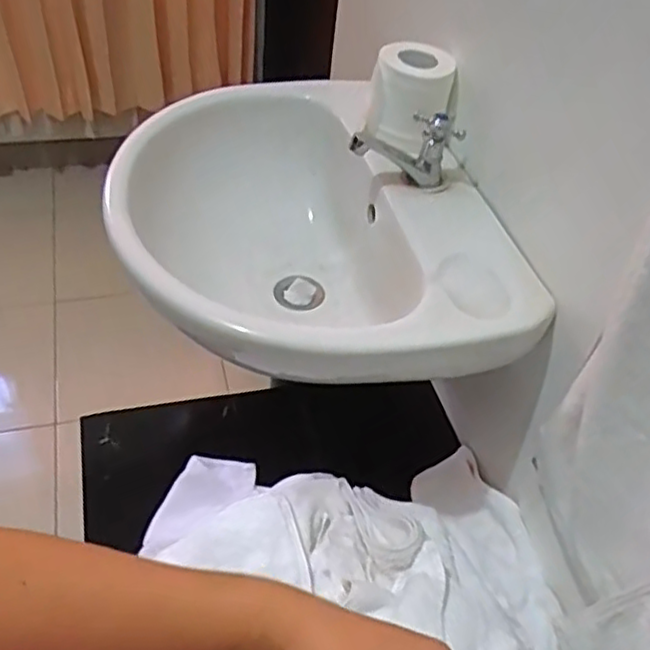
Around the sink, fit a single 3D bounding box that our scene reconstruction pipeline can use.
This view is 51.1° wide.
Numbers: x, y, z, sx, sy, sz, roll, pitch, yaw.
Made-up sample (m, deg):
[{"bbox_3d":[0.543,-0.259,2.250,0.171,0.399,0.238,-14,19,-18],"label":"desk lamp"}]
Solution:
[{"bbox_3d":[-0.031,-0.097,0.799,0.414,0.195,0.446,-5,47,-13],"label":"sink"}]

